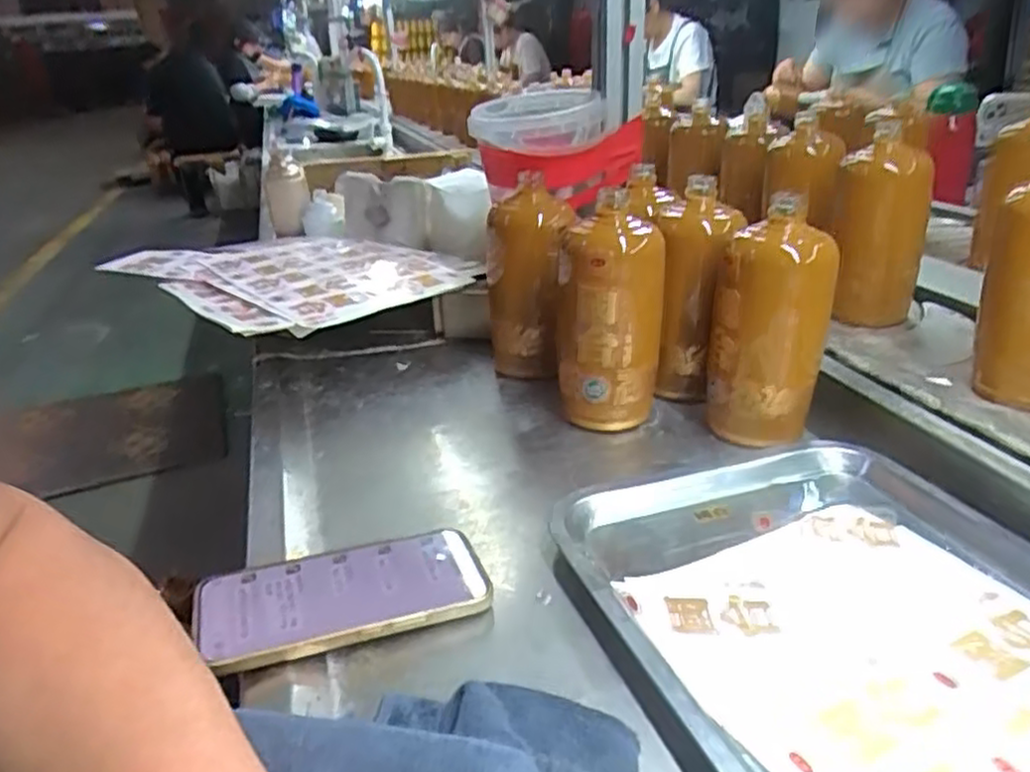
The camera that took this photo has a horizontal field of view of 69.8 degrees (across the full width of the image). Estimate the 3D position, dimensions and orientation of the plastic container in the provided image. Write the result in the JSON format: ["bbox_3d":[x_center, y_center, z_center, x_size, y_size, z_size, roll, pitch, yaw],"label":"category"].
[{"bbox_3d":[0.024,-0.273,0.759,0.134,0.051,0.147,-1,25,7],"label":"plastic container"}]

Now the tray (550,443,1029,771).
[{"bbox_3d":[0.196,0.136,0.387,0.266,0.039,0.343,-13,26,-17],"label":"tray"}]

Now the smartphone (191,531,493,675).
[{"bbox_3d":[-0.096,0.117,0.416,0.155,0.008,0.070,-8,30,-17],"label":"smartphone"}]

